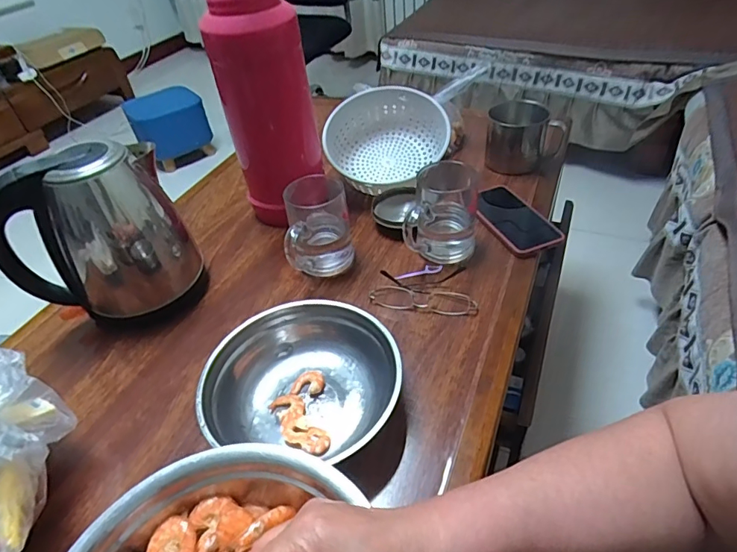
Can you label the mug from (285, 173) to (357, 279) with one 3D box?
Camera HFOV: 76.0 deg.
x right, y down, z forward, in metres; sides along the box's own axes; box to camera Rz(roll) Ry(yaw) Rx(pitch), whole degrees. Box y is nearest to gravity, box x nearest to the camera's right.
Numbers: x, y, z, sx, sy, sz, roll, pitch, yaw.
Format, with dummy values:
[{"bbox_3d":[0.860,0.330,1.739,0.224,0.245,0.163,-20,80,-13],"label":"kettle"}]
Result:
[{"bbox_3d":[-0.068,-0.061,0.641,0.087,0.114,0.095,-8,42,-3],"label":"mug"}]

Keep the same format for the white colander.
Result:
[{"bbox_3d":[0.051,-0.247,0.828,0.179,0.123,0.261,29,53,33],"label":"white colander"}]

